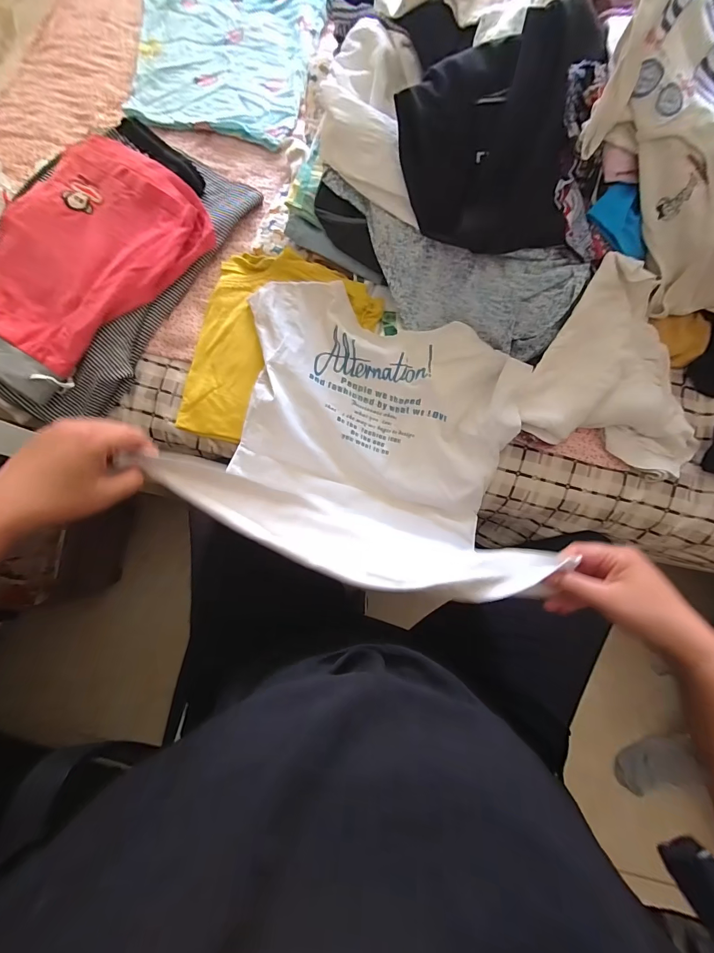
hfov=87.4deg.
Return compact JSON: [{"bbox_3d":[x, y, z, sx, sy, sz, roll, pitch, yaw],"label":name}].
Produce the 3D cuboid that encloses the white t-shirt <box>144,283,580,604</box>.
[{"bbox_3d":[0.013,-0.072,0.478,0.392,0.218,0.375,9,80,2],"label":"white t-shirt"}]

